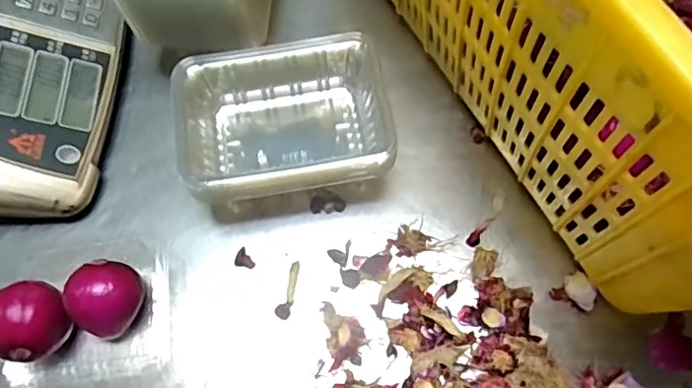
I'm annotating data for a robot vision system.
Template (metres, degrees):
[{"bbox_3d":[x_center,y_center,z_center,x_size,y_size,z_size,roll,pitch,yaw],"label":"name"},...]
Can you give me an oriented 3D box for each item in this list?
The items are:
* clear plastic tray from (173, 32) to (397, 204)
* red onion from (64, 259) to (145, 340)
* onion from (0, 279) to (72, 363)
[{"bbox_3d":[-0.061,-0.062,0.521,0.194,0.092,0.138,-6,70,-1],"label":"clear plastic tray"},{"bbox_3d":[-0.201,0.089,0.476,0.051,0.059,0.058,15,71,7],"label":"red onion"},{"bbox_3d":[-0.259,0.107,0.470,0.054,0.064,0.060,26,73,10],"label":"onion"}]

